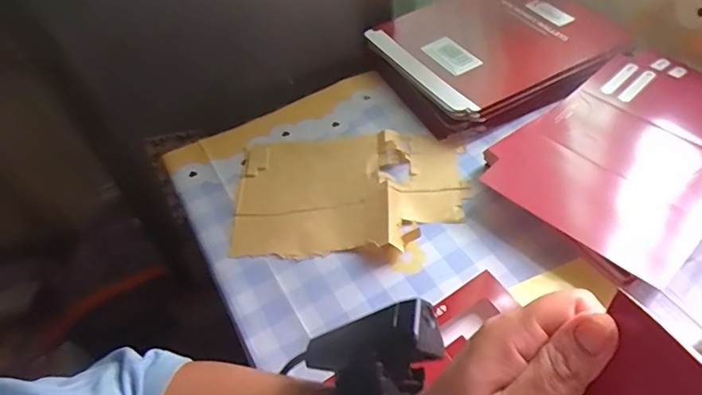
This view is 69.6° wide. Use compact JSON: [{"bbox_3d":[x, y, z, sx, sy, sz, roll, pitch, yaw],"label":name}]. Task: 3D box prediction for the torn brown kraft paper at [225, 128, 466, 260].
[{"bbox_3d":[-0.002,-0.011,0.514,0.223,0.017,0.150,-1,51,3],"label":"torn brown kraft paper"}]

